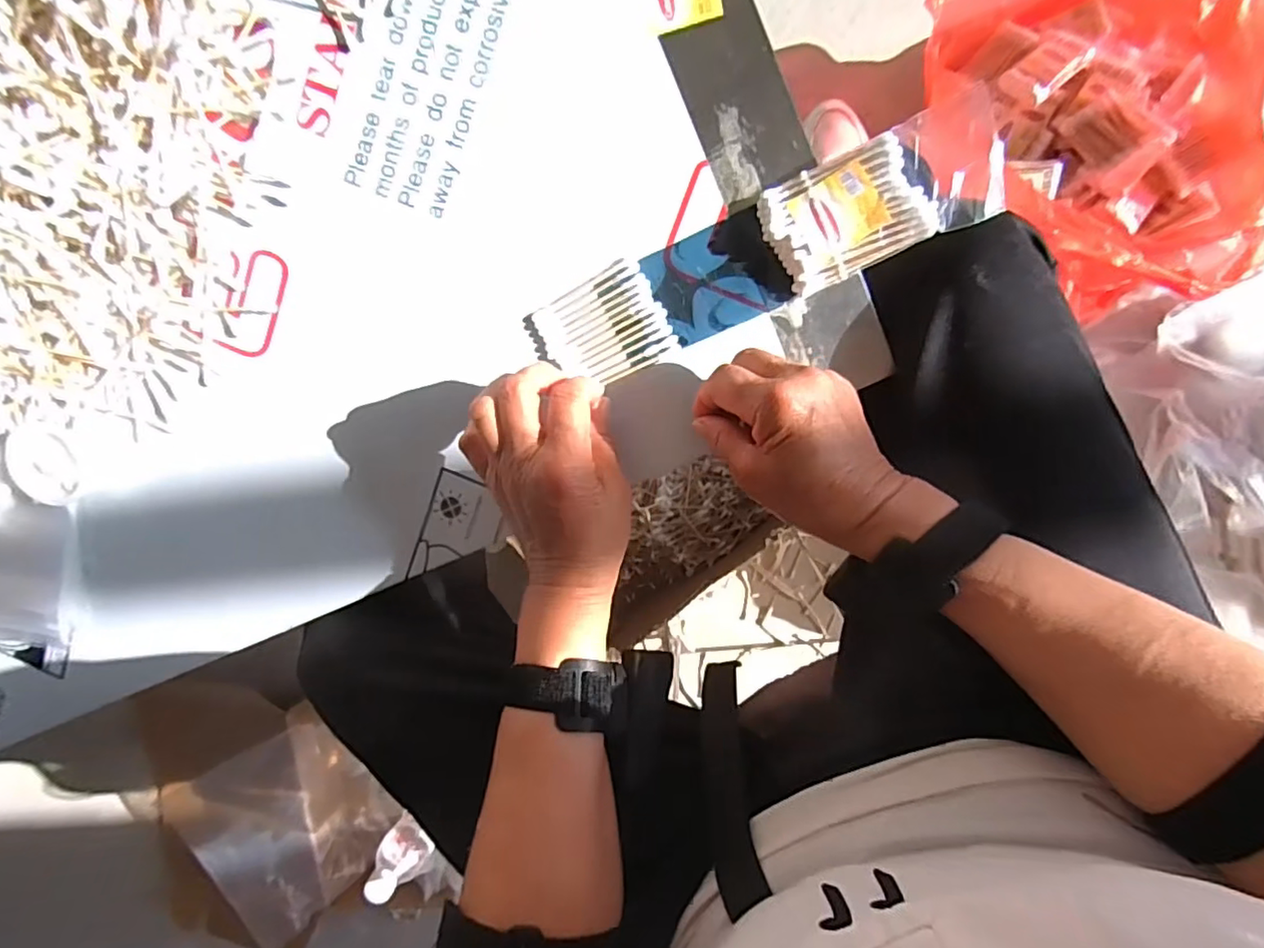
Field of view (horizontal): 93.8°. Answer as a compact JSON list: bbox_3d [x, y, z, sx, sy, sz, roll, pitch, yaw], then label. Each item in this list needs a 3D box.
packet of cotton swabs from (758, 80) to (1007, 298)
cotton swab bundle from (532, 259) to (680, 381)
[{"bbox_3d":[0.138,-0.153,0.328,0.122,0.020,0.062,-21,95,8],"label":"packet of cotton swabs"},{"bbox_3d":[-0.016,-0.089,0.367,0.074,0.004,0.060,-26,94,9],"label":"cotton swab bundle"}]

